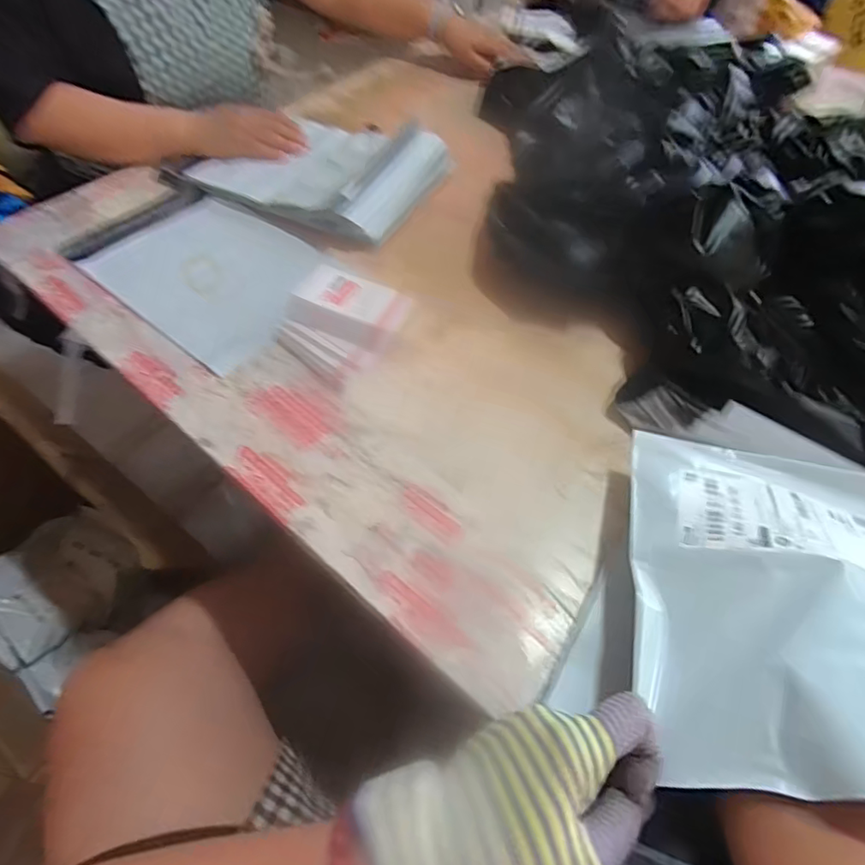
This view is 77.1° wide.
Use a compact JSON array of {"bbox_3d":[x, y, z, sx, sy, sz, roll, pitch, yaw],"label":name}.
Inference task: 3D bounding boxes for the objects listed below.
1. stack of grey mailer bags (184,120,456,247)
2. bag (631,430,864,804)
[{"bbox_3d":[-0.149,-0.352,0.706,0.282,0.059,0.227,24,56,15],"label":"stack of grey mailer bags"},{"bbox_3d":[0.208,0.100,0.330,0.174,0.055,0.249,2,40,29],"label":"bag"}]

